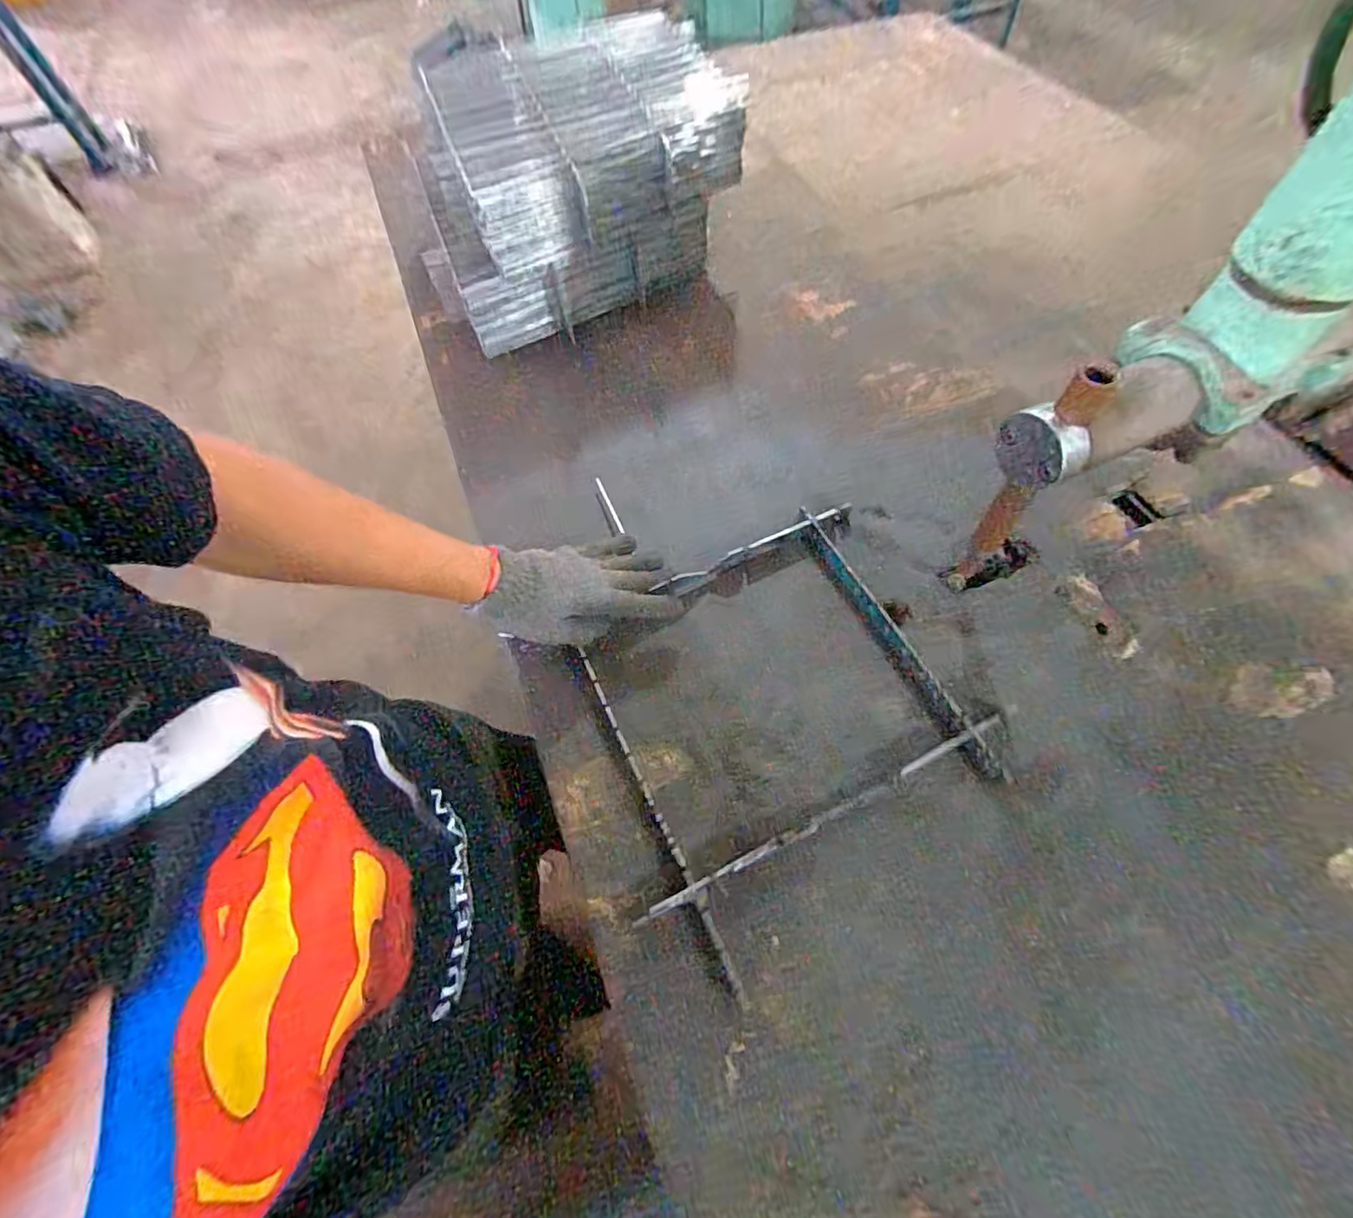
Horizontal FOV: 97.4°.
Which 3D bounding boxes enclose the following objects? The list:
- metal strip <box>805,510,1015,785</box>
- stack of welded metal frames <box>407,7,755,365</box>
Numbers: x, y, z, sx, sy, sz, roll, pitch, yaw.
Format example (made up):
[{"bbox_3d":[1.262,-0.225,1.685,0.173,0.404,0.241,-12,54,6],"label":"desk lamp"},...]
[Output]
[{"bbox_3d":[0.206,0.025,0.574,0.028,0.017,0.307,-25,64,-9],"label":"metal strip"},{"bbox_3d":[-0.147,-0.575,0.817,0.415,0.193,0.279,-24,64,-9],"label":"stack of welded metal frames"}]

